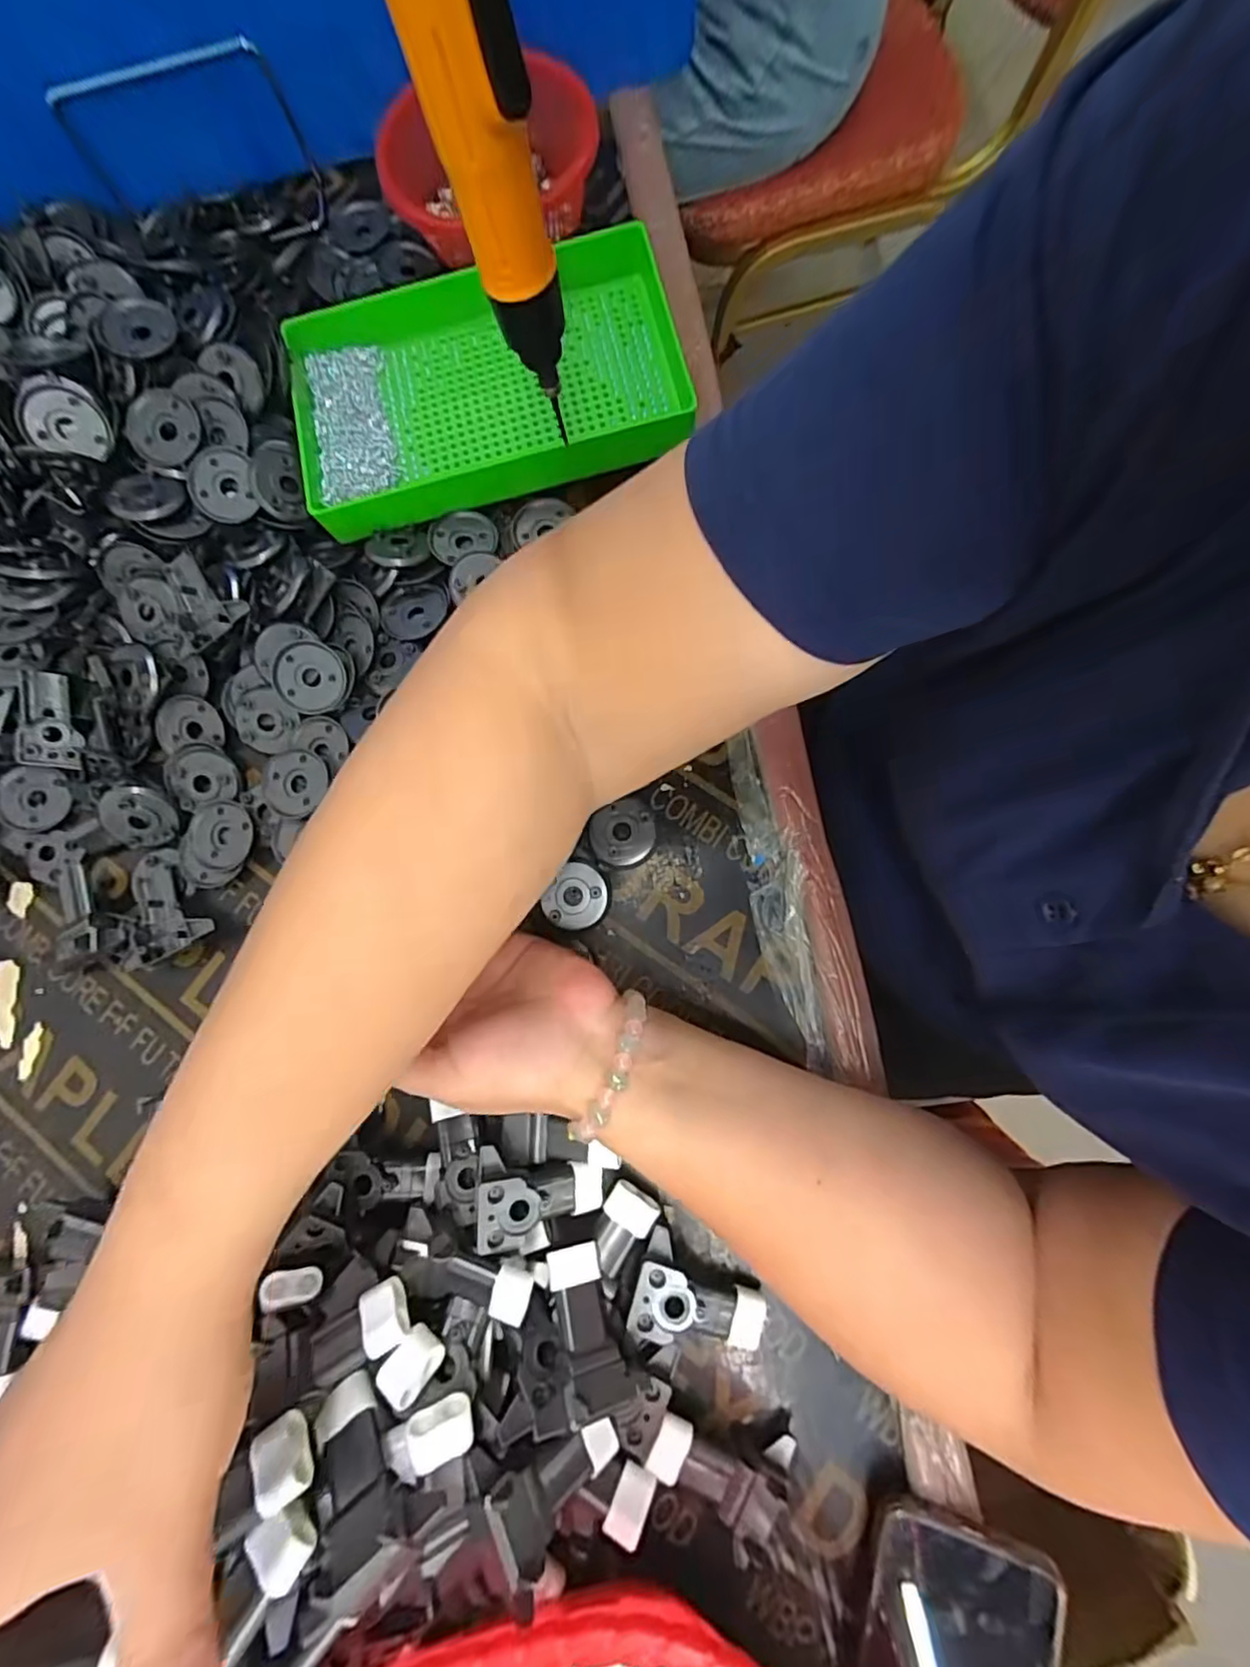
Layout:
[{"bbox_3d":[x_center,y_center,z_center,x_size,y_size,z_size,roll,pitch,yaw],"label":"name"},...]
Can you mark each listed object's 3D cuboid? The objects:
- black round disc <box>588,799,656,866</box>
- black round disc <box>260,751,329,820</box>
[{"bbox_3d":[-0.001,0.000,0.367,0.038,0.007,0.035,-1,80,4],"label":"black round disc"},{"bbox_3d":[-0.204,-0.031,0.384,0.039,0.006,0.041,-1,80,4],"label":"black round disc"}]

